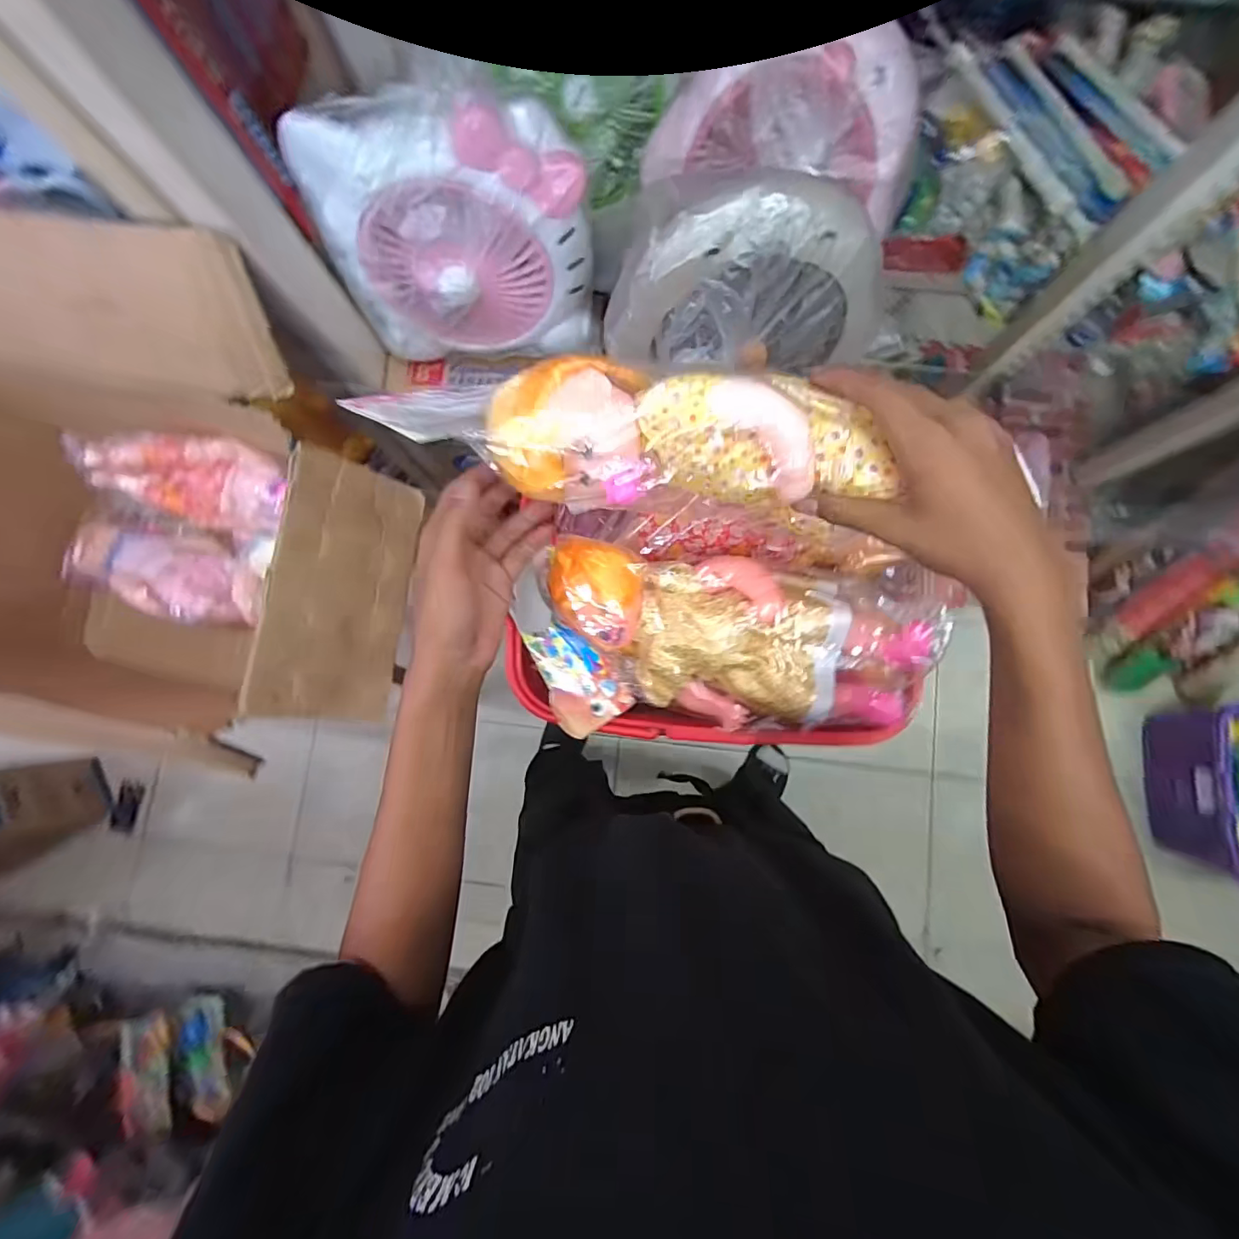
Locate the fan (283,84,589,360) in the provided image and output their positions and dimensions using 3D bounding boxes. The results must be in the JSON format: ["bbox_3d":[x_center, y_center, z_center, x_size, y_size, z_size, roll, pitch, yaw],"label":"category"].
[{"bbox_3d":[-0.155,-0.355,0.510,0.238,0.223,0.088,6,81,2],"label":"fan"}]

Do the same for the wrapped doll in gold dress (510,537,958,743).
[{"bbox_3d":[0.095,0.019,0.457,0.328,0.086,0.151,3,81,1],"label":"wrapped doll in gold dress"}]

